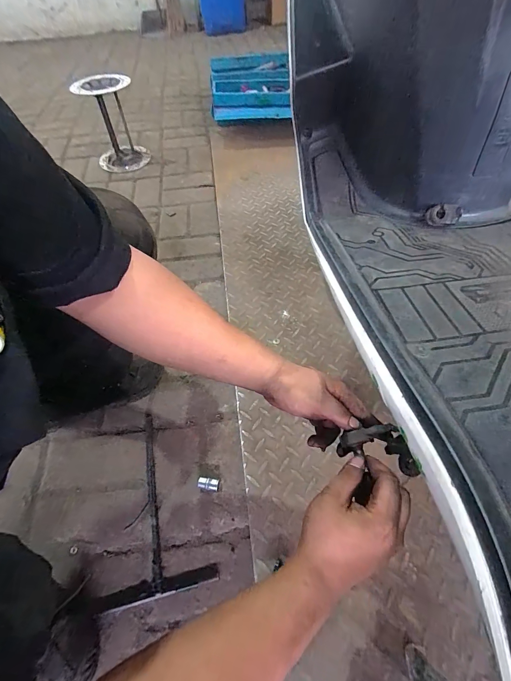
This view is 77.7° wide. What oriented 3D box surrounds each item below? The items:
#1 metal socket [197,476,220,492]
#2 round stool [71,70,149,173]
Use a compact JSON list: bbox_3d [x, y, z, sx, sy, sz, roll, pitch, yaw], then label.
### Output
[{"bbox_3d":[-0.089,0.273,0.602,0.043,0.017,0.021,8,54,8],"label":"metal socket"},{"bbox_3d":[-0.576,-0.877,1.284,0.214,0.289,0.229,-22,57,-12],"label":"round stool"}]

